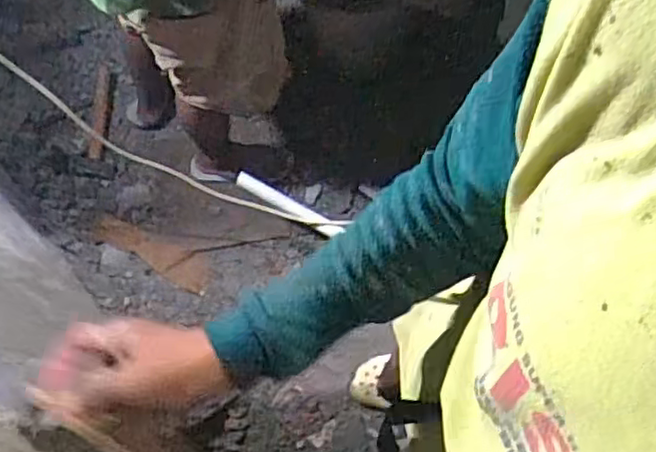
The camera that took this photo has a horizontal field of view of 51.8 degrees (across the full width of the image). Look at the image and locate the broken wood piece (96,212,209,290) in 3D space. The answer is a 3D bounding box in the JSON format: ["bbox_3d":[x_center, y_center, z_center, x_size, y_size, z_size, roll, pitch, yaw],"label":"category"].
[{"bbox_3d":[-0.446,0.060,1.686,0.324,0.021,0.091,23,73,7],"label":"broken wood piece"}]

